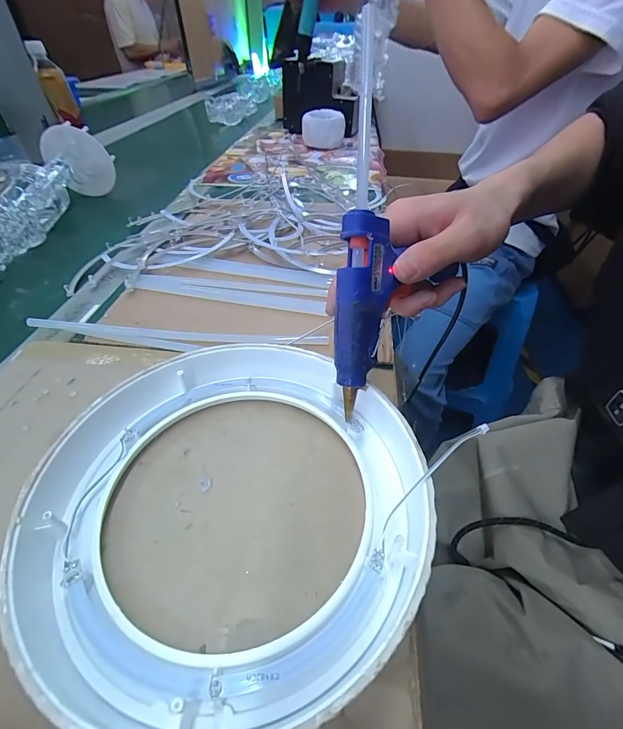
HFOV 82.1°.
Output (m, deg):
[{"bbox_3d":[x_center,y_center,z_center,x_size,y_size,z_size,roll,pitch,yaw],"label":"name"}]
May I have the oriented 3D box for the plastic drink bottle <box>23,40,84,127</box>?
[{"bbox_3d":[-0.523,-0.566,0.722,0.058,0.135,0.043,-34,29,-31],"label":"plastic drink bottle"}]

